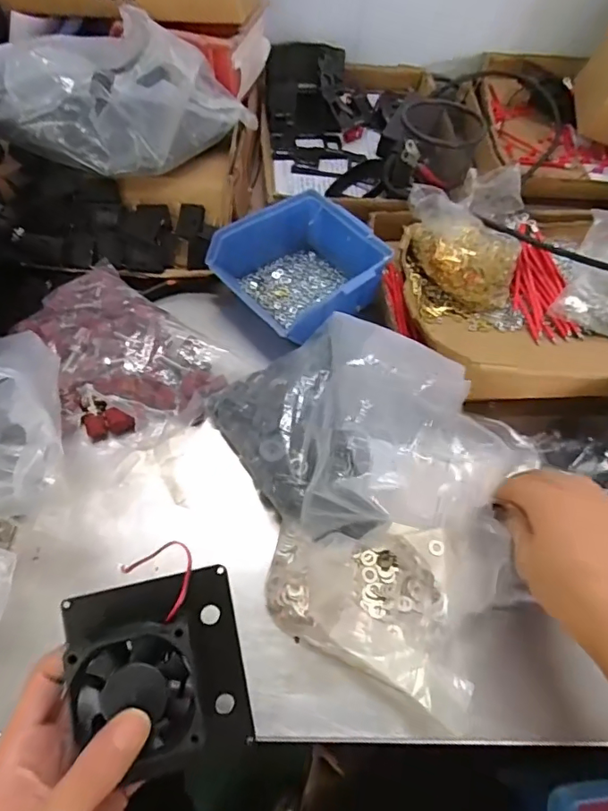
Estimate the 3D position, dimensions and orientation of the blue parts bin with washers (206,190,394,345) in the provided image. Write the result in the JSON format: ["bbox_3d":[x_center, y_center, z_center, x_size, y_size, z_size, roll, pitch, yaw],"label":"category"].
[{"bbox_3d":[-0.003,-0.129,0.482,0.128,0.061,0.128,-36,67,-24],"label":"blue parts bin with washers"}]

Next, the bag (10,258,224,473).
[{"bbox_3d":[-0.162,-0.037,0.426,0.169,0.044,0.132,37,62,18],"label":"bag"}]

